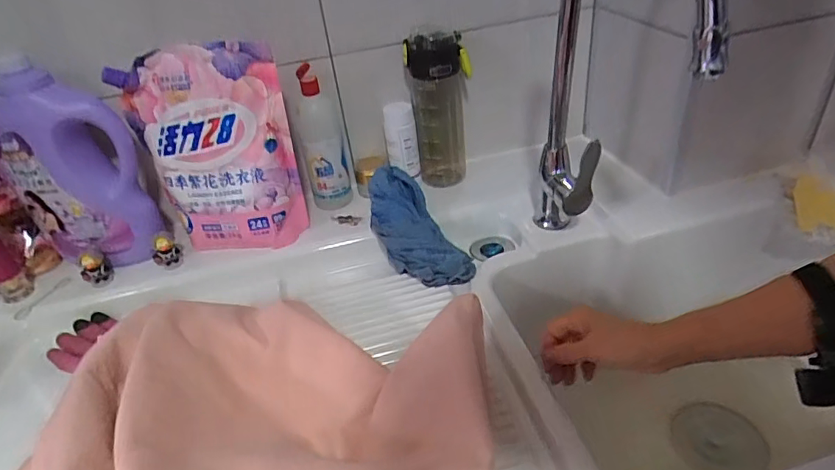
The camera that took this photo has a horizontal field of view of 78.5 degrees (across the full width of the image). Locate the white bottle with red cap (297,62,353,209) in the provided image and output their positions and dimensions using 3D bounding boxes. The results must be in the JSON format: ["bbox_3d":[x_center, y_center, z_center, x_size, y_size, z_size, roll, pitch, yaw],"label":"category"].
[{"bbox_3d":[-0.140,-0.135,0.754,0.064,0.193,0.054,-13,35,-8],"label":"white bottle with red cap"}]

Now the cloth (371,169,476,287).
[{"bbox_3d":[-0.010,-0.010,0.701,0.080,0.062,0.201,-23,61,-21],"label":"cloth"}]

